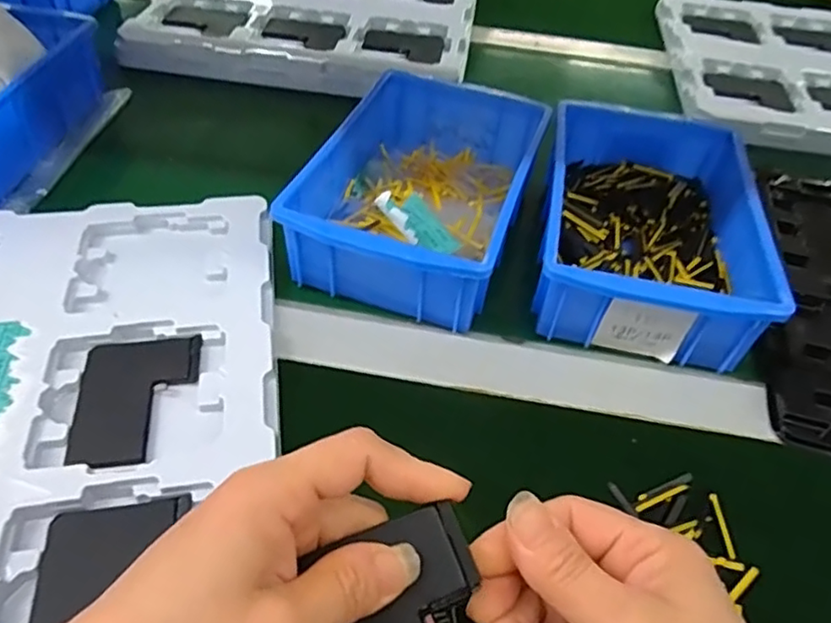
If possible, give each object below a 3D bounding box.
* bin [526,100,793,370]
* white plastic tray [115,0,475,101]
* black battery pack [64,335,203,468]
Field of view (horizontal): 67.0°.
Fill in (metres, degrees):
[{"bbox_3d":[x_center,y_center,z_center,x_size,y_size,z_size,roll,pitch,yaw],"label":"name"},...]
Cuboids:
[{"bbox_3d":[0.155,-0.062,0.428,0.130,0.058,0.194,11,48,5],"label":"bin"},{"bbox_3d":[-0.102,-0.320,0.675,0.319,0.036,0.290,8,48,2],"label":"white plastic tray"},{"bbox_3d":[-0.149,0.047,0.334,0.059,0.004,0.077,-4,48,-8],"label":"black battery pack"}]

